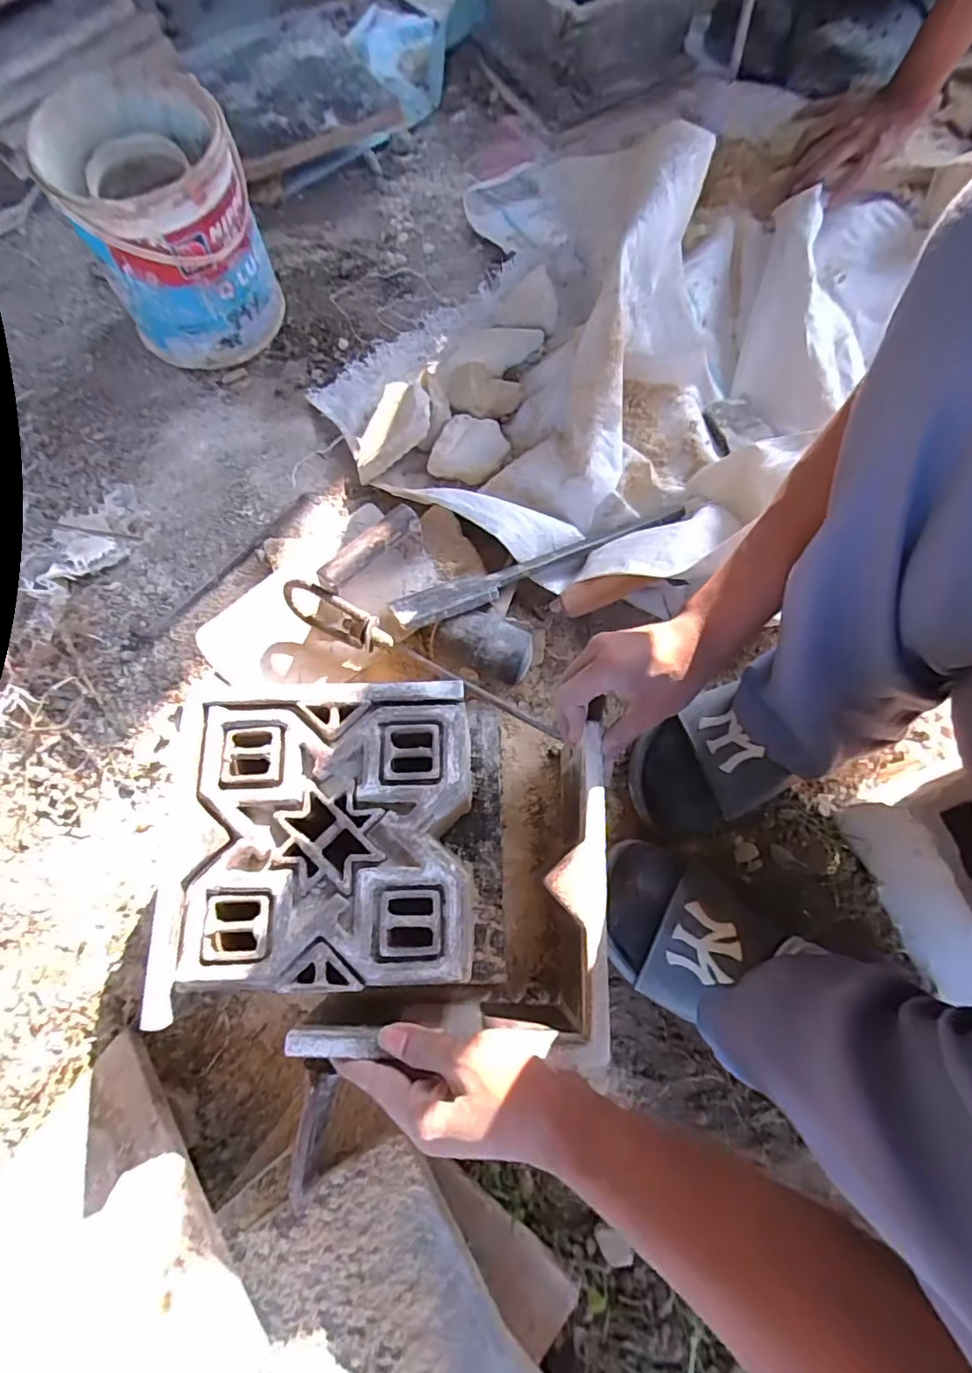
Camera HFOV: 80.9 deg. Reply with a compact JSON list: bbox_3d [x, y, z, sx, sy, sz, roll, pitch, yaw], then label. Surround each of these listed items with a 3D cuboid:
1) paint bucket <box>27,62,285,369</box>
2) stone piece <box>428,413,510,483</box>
[{"bbox_3d":[-0.333,-0.489,0.621,0.167,0.200,0.183,-1,73,2],"label":"paint bucket"},{"bbox_3d":[-0.019,-0.261,0.622,0.081,0.031,0.060,5,73,4],"label":"stone piece"}]

